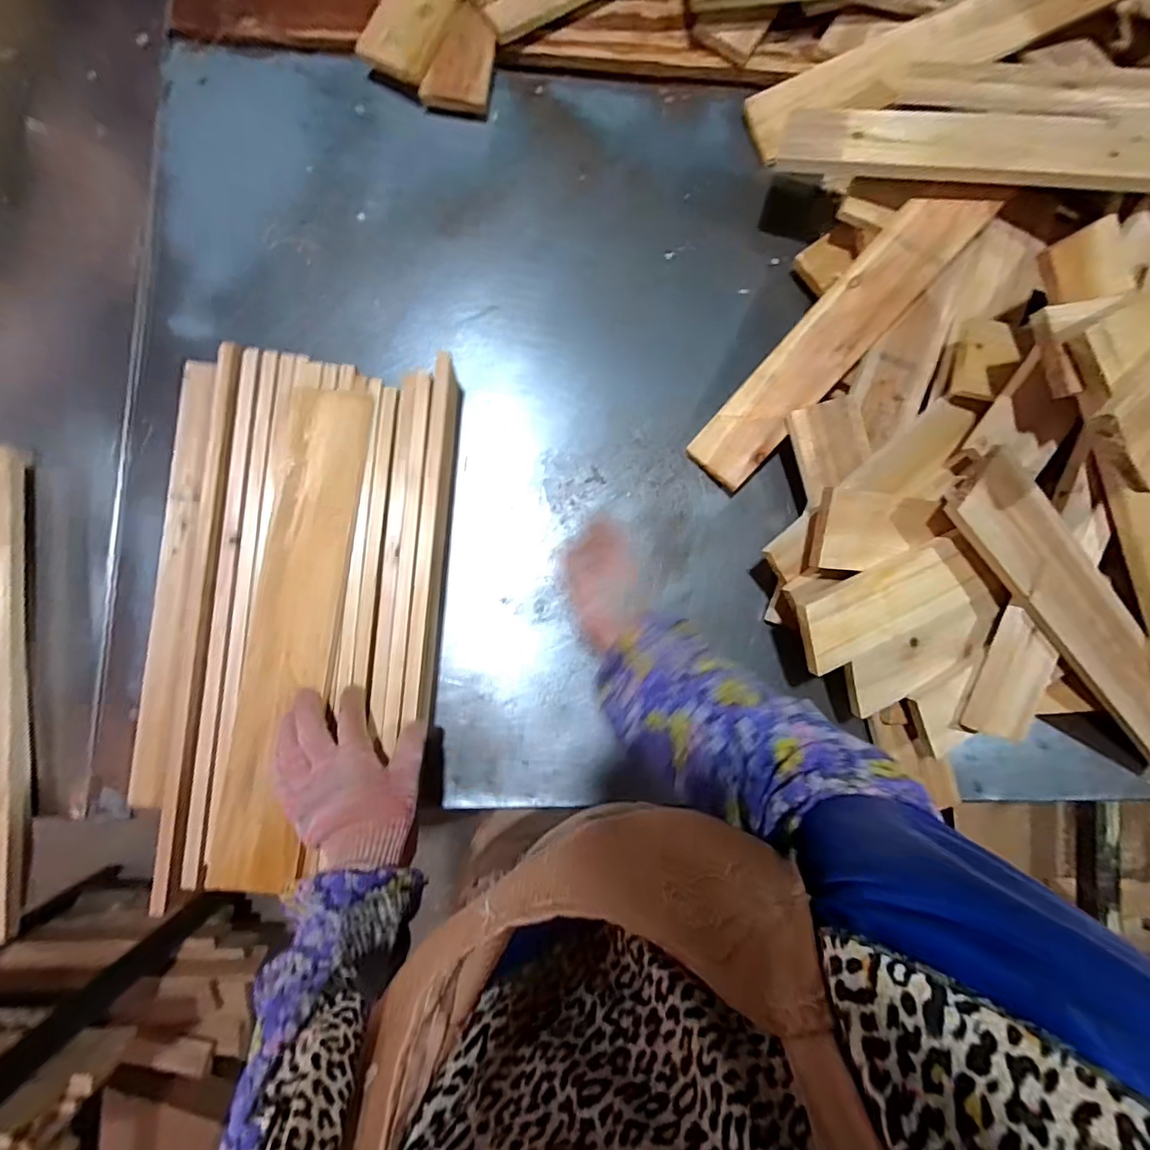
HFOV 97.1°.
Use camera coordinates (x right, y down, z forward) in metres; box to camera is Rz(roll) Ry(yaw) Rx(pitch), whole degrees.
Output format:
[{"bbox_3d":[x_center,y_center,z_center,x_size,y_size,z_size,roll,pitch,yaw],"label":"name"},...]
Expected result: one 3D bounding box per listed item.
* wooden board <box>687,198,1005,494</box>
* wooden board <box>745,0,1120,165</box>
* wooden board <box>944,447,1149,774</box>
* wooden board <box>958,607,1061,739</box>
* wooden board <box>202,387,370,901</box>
[{"bbox_3d":[0.287,-0.263,0.580,0.078,0.021,0.378,43,101,0],"label":"wooden board"},{"bbox_3d":[0.436,-0.625,0.595,0.452,0.029,0.076,-20,100,10],"label":"wooden board"},{"bbox_3d":[0.574,0.072,0.553,0.525,0.026,0.096,41,84,-18],"label":"wooden board"},{"bbox_3d":[0.476,0.109,0.546,0.076,0.013,0.134,17,98,-4],"label":"wooden board"},{"bbox_3d":[-0.276,0.054,0.500,0.083,0.014,0.484,9,85,-3],"label":"wooden board"}]

